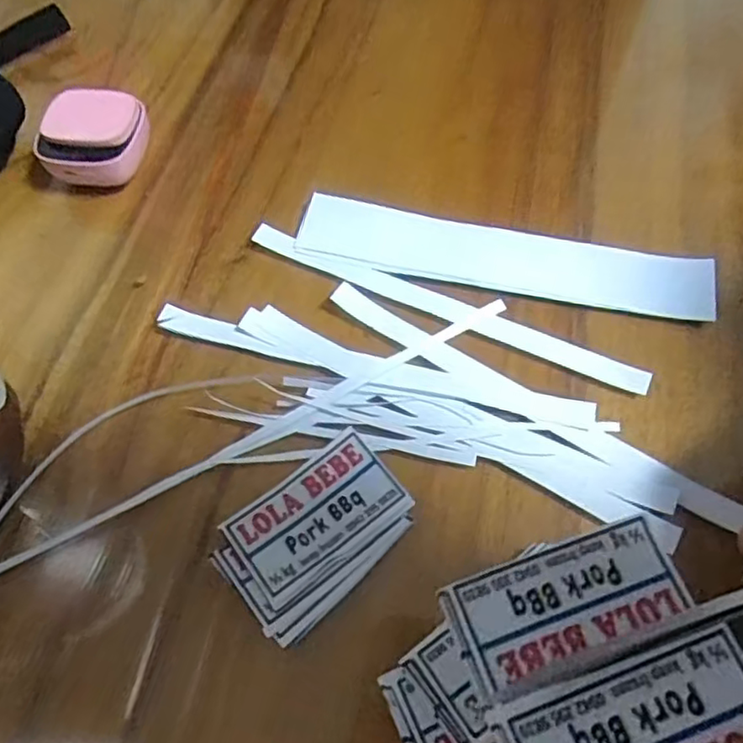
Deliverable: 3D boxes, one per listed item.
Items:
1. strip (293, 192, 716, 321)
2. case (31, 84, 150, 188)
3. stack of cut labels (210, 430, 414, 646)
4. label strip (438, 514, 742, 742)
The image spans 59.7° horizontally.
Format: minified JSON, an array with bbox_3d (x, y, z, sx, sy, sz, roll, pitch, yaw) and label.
[{"bbox_3d":[0.069,-0.061,0.346,0.215,0.010,0.037,11,73,5],"label":"strip"},{"bbox_3d":[-0.156,-0.131,0.374,0.057,0.037,0.048,6,61,5],"label":"case"},{"bbox_3d":[-0.024,0.067,0.276,0.080,0.011,0.058,-40,67,-20],"label":"stack of cut labels"},{"bbox_3d":[0.071,0.088,0.166,0.078,0.052,0.100,-18,62,-9],"label":"label strip"}]

